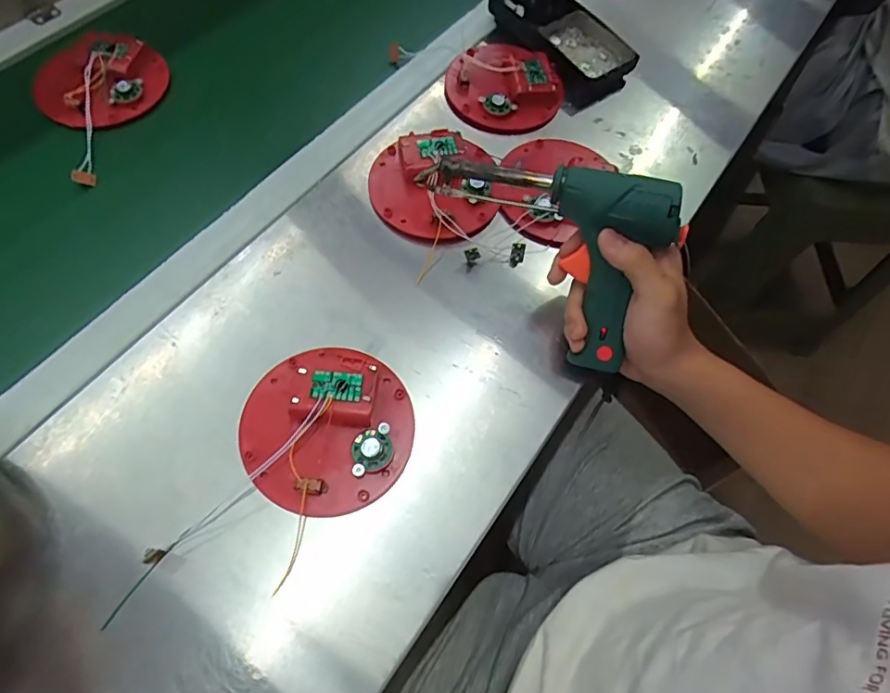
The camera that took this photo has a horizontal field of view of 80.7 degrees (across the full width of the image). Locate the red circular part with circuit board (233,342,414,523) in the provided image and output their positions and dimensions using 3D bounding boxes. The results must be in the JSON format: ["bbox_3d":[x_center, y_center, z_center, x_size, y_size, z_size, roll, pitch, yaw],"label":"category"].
[{"bbox_3d":[-0.084,0.055,0.374,0.118,0.022,0.119,2,64,-4],"label":"red circular part with circuit board"}]

